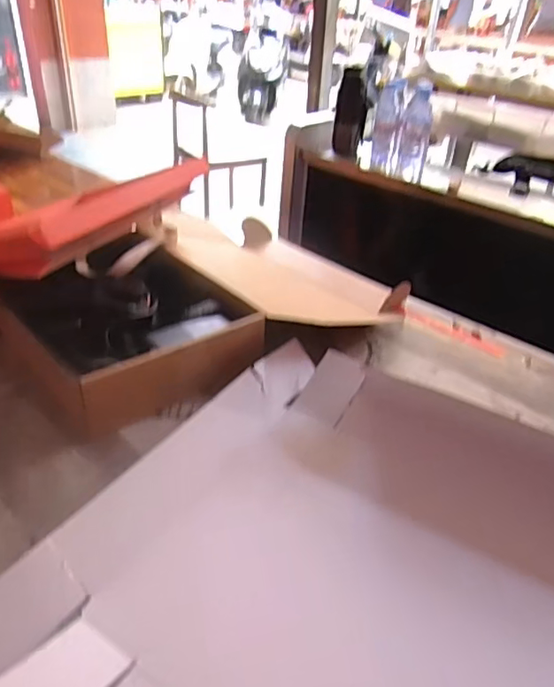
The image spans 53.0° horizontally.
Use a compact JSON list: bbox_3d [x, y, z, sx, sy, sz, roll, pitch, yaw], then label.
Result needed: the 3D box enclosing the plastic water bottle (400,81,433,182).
[{"bbox_3d":[0.333,-0.496,1.355,0.071,0.237,0.085,9,35,10],"label":"plastic water bottle"}]

